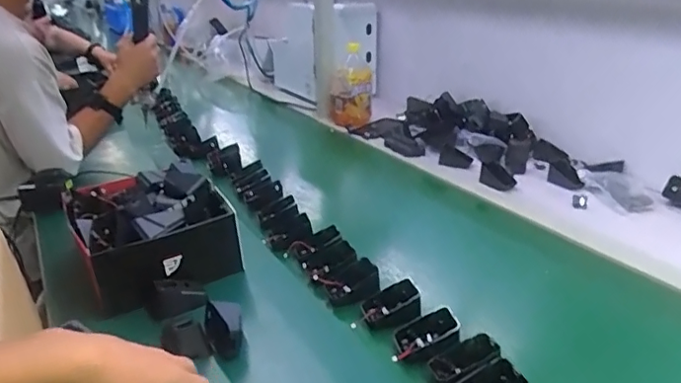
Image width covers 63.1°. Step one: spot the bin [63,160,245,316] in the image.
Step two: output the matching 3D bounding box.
[{"bbox_3d":[-0.269,0.049,0.787,0.196,0.105,0.231,-13,18,-28],"label":"bin"}]

